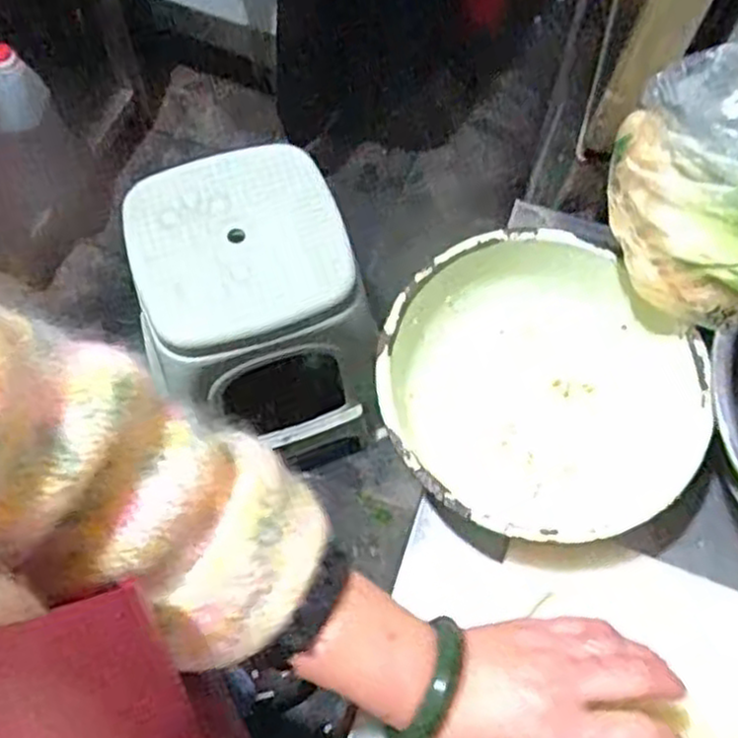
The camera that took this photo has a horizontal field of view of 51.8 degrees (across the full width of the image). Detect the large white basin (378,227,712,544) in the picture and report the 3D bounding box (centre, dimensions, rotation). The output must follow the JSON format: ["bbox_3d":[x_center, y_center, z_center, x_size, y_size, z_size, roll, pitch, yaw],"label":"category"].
[{"bbox_3d":[0.124,0.018,0.568,0.223,0.072,0.227,1,67,-2],"label":"large white basin"}]

